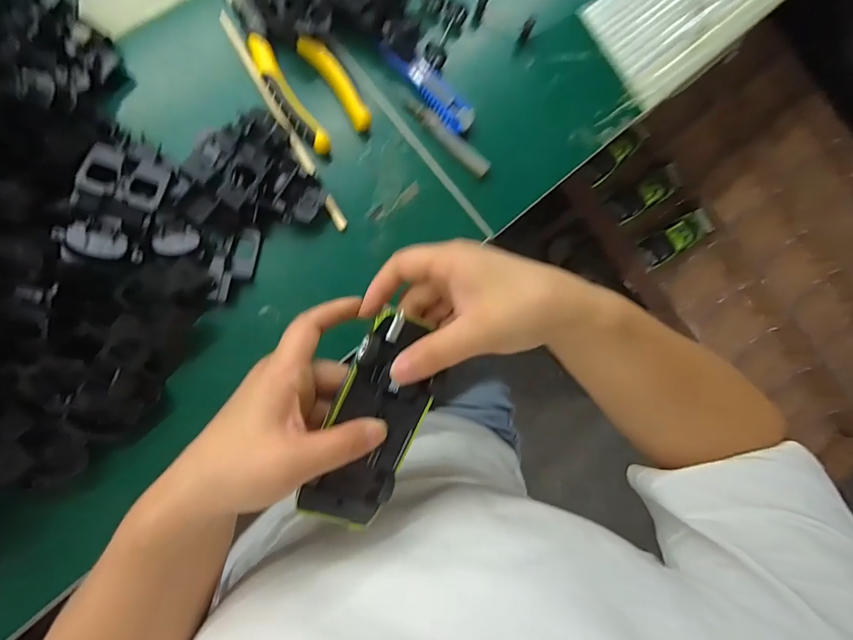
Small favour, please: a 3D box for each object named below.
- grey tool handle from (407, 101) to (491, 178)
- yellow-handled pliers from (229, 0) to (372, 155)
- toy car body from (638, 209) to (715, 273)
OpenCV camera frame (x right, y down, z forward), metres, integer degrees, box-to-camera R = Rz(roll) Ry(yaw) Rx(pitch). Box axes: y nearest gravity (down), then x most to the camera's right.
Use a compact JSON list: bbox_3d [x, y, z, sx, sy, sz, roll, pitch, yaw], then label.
[{"bbox_3d":[0.019,-0.154,0.346,0.085,0.007,0.015,39,83,-3],"label":"grey tool handle"},{"bbox_3d":[-0.111,-0.209,0.321,0.057,0.020,0.159,-36,91,-8],"label":"yellow-handled pliers"},{"bbox_3d":[0.371,-0.119,0.607,0.132,0.016,0.045,-28,90,-8],"label":"toy car body"}]

